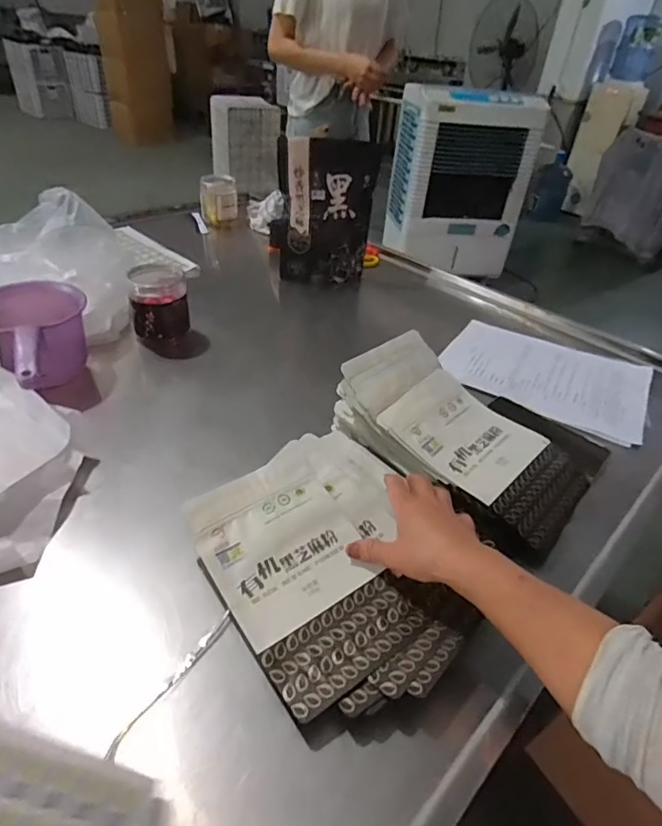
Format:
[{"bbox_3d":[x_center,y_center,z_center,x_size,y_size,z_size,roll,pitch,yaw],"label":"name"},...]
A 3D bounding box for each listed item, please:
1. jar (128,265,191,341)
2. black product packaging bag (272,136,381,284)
[{"bbox_3d":[-0.260,-0.159,0.774,0.086,0.109,0.075,-6,39,-16],"label":"jar"},{"bbox_3d":[-0.011,-0.368,0.952,0.175,0.245,0.060,6,37,0],"label":"black product packaging bag"}]

